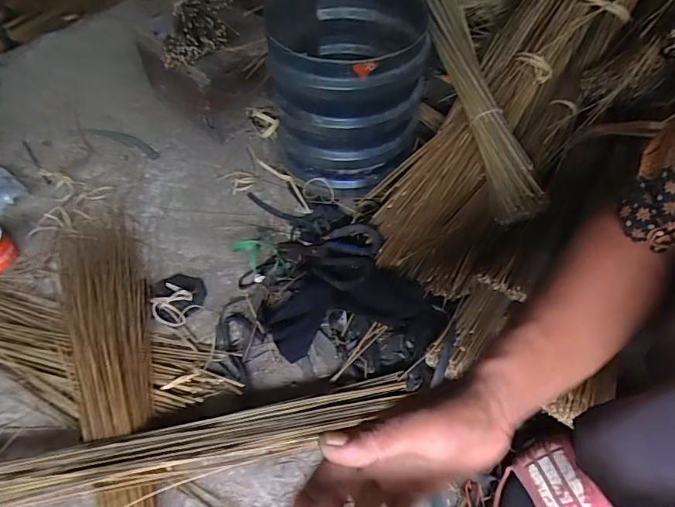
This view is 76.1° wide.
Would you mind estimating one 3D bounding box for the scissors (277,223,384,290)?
[{"bbox_3d":[-0.022,0.008,0.724,0.190,0.014,0.114,-5,56,23],"label":"scissors"}]

